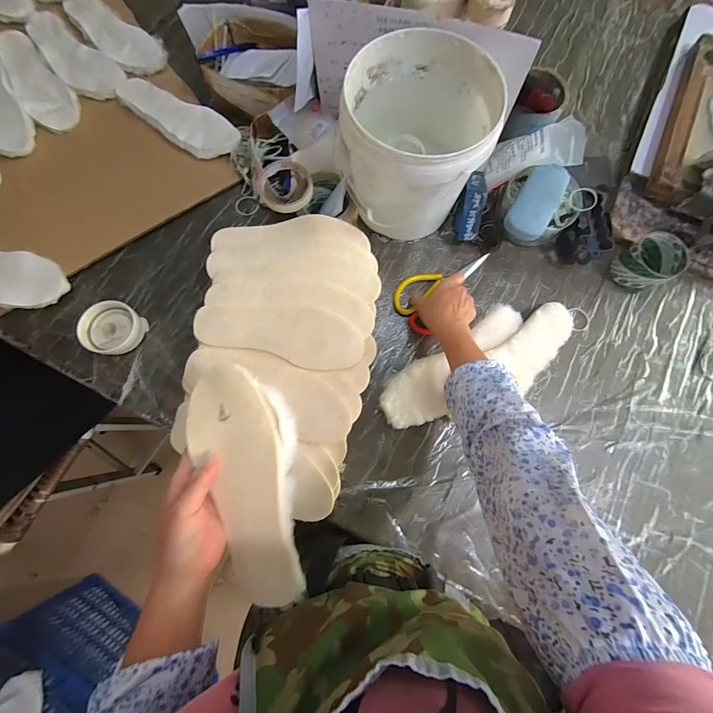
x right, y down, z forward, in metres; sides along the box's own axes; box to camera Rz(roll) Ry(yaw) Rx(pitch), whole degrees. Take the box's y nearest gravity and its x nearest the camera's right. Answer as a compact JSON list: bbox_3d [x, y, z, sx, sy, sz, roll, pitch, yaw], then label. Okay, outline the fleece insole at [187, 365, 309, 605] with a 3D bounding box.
[{"bbox_3d":[-0.106,0.128,0.327,0.102,0.023,0.237,-13,85,-4],"label":"fleece insole"}]

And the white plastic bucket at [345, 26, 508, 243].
[{"bbox_3d":[0.085,-0.313,0.499,0.205,0.187,0.223,0,77,0],"label":"white plastic bucket"}]

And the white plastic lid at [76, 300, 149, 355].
[{"bbox_3d":[-0.386,-0.044,0.513,0.076,0.038,0.081,0,79,-1],"label":"white plastic lid"}]

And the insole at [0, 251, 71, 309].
[{"bbox_3d":[-0.596,-0.139,0.524,0.253,0.024,0.092,17,79,2],"label":"insole"}]

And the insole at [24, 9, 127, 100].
[{"bbox_3d":[-0.556,-0.583,0.629,0.242,0.010,0.092,39,81,6],"label":"insole"}]

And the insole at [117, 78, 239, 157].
[{"bbox_3d":[-0.341,-0.451,0.602,0.265,0.009,0.093,32,80,5],"label":"insole"}]

